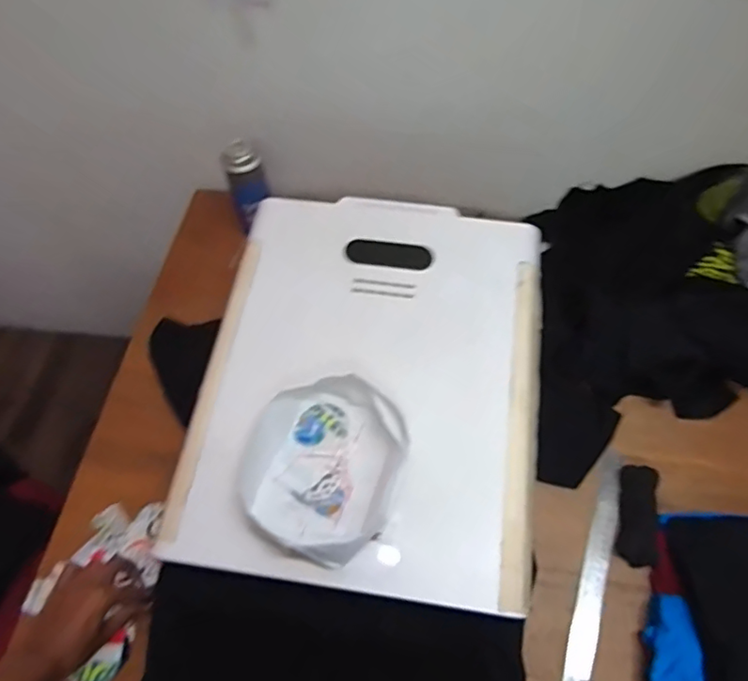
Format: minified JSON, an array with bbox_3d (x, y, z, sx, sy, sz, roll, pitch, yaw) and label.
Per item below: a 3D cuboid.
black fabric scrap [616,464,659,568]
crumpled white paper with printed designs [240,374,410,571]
[{"bbox_3d":[0.356,0.233,0.752,0.046,0.022,0.132,14,62,9],"label":"black fabric scrap"},{"bbox_3d":[-0.058,0.131,0.607,0.170,0.053,0.183,16,63,10],"label":"crumpled white paper with printed designs"}]

